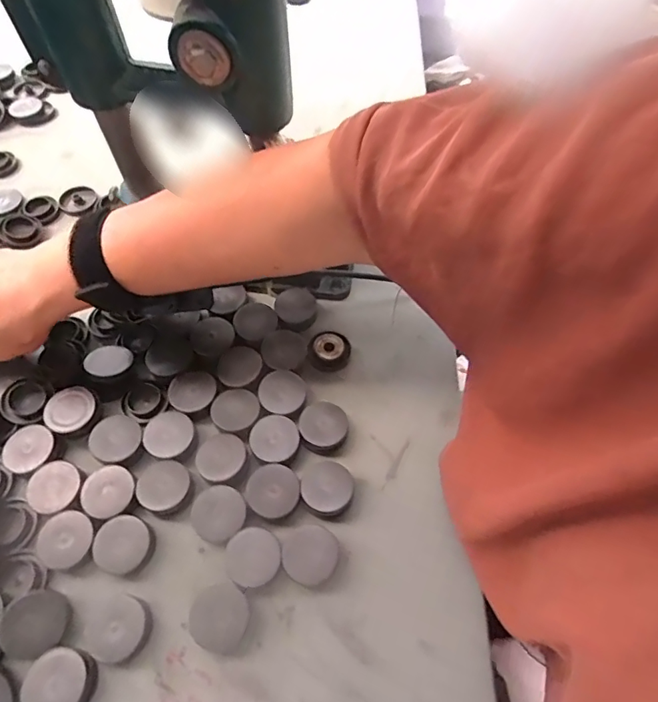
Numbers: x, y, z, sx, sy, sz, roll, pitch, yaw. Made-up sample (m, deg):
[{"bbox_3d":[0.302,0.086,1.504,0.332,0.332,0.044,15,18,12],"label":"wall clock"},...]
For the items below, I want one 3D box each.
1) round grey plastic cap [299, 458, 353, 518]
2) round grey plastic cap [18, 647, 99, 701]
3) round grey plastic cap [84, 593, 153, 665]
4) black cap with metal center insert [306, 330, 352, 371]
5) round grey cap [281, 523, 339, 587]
[{"bbox_3d":[-0.001,0.088,0.312,0.032,0.012,0.034,0,59,0],"label":"round grey plastic cap"},{"bbox_3d":[-0.142,0.175,0.257,0.036,0.012,0.032,10,60,5],"label":"round grey plastic cap"},{"bbox_3d":[-0.118,0.153,0.272,0.033,0.012,0.031,0,59,0],"label":"round grey plastic cap"},{"bbox_3d":[0.000,-0.002,0.368,0.031,0.008,0.035,15,60,8],"label":"black cap with metal center insert"},{"bbox_3d":[-0.011,0.122,0.294,0.032,0.011,0.033,0,59,0],"label":"round grey cap"}]

